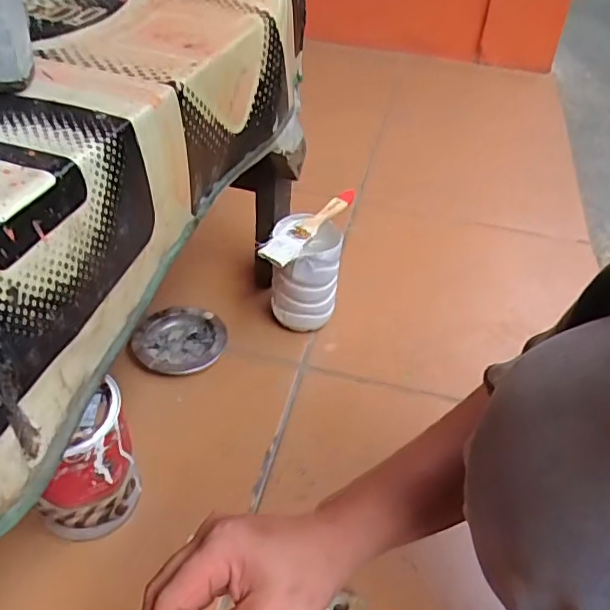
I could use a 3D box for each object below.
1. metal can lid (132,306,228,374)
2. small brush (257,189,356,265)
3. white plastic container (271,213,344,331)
[{"bbox_3d":[-0.155,0.041,0.715,0.107,0.012,0.108,3,43,-3],"label":"metal can lid"},{"bbox_3d":[0.006,-0.098,0.699,0.032,0.022,0.155,25,45,22],"label":"small brush"},{"bbox_3d":[0.000,-0.038,0.736,0.087,0.131,0.091,1,43,-5],"label":"white plastic container"}]

